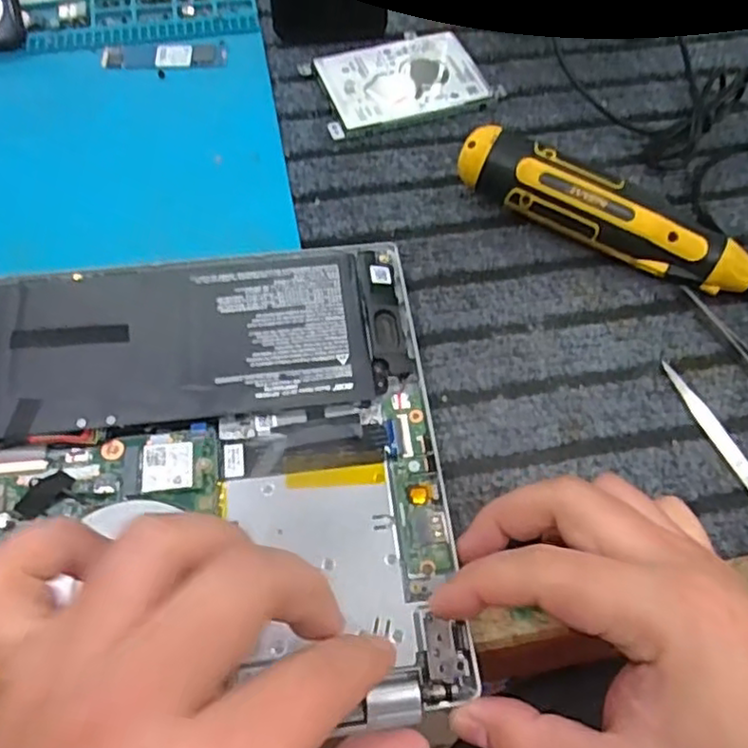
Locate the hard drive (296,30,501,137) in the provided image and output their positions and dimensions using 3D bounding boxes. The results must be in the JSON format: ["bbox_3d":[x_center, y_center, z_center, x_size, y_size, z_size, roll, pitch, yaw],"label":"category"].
[{"bbox_3d":[0.017,-0.184,0.423,0.108,0.012,0.071,-16,62,-10],"label":"hard drive"}]

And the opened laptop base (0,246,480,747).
[{"bbox_3d":[-0.129,0.043,0.285,0.322,0.019,0.216,-5,60,-5],"label":"opened laptop base"}]

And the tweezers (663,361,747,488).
[{"bbox_3d":[0.166,0.035,0.308,0.010,0.004,0.099,-18,62,-11],"label":"tweezers"}]

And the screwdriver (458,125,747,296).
[{"bbox_3d":[0.144,-0.073,0.346,0.211,0.040,0.026,23,62,12],"label":"screwdriver"}]

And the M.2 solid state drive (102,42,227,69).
[{"bbox_3d":[-0.133,-0.204,0.430,0.078,0.004,0.019,-6,60,-5],"label":"M.2 solid state drive"}]

